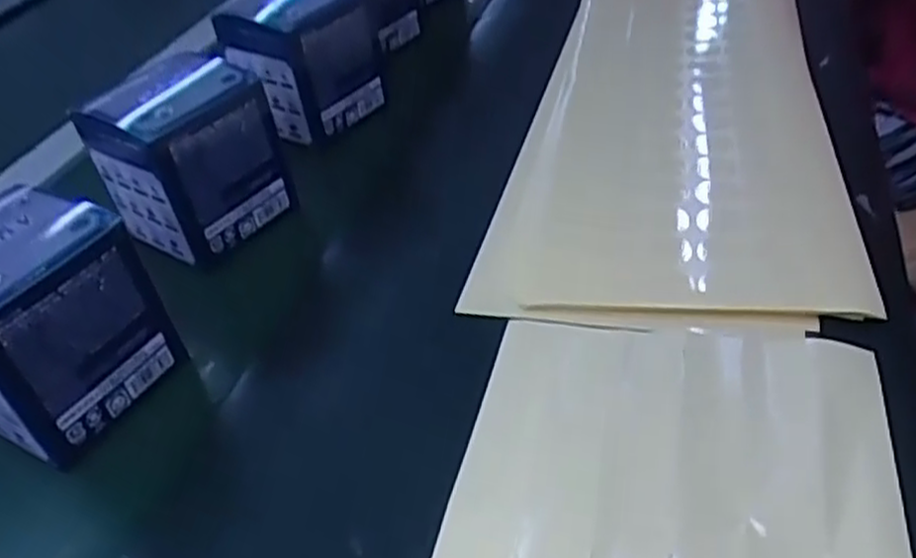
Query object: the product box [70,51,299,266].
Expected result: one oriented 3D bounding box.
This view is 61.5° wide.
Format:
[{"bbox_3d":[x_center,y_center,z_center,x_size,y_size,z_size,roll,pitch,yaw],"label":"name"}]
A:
[{"bbox_3d":[-0.163,-0.071,0.463,0.075,0.095,0.089,19,46,35],"label":"product box"}]

